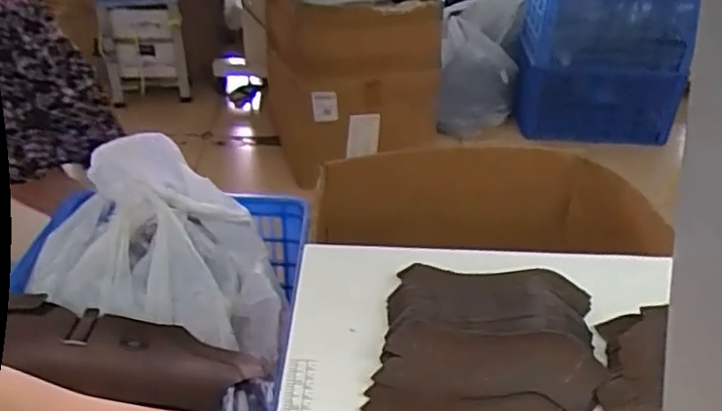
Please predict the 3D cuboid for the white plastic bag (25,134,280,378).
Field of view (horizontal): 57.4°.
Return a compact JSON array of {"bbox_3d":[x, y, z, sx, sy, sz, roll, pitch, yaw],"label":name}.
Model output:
[{"bbox_3d":[-0.267,0.048,0.967,0.347,0.210,0.267,6,33,7],"label":"white plastic bag"}]

